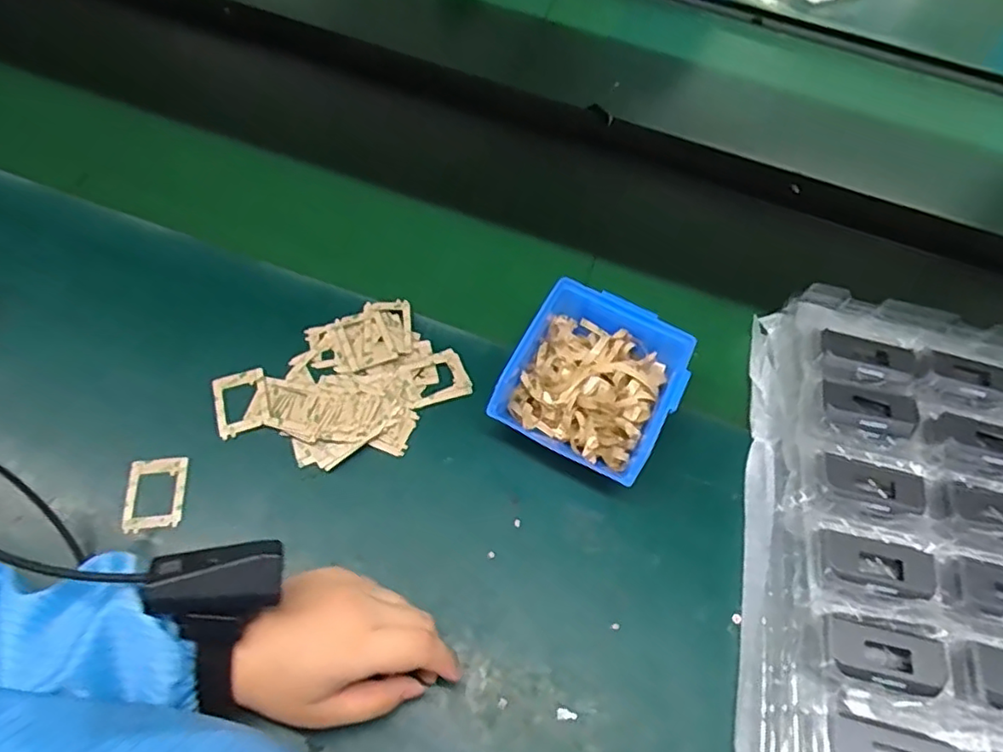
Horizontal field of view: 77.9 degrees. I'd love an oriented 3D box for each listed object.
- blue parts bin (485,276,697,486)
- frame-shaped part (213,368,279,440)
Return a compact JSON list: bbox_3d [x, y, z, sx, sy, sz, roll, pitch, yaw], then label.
[{"bbox_3d":[0.074,0.004,0.498,0.125,0.060,0.140,26,64,10],"label":"blue parts bin"},{"bbox_3d":[-0.209,0.021,0.499,0.043,0.010,0.051,-17,64,-17],"label":"frame-shaped part"}]

